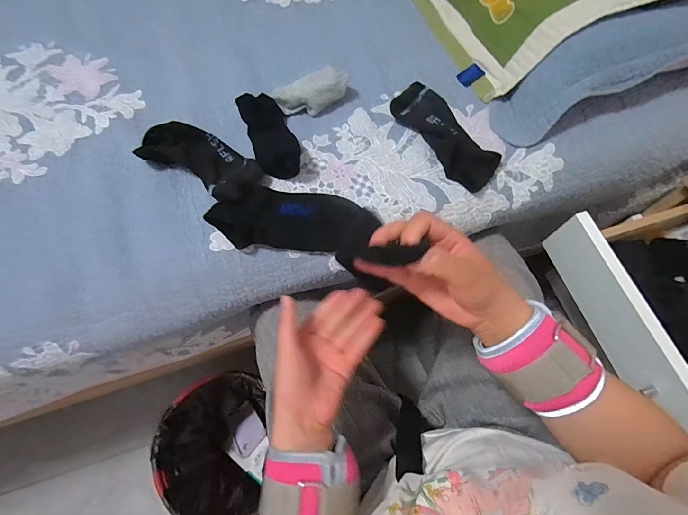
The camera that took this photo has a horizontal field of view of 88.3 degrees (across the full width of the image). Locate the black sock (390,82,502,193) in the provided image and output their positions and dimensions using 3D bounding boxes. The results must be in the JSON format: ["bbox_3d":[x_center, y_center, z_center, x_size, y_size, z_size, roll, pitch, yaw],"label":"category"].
[{"bbox_3d":[0.144,-0.176,0.507,0.070,0.028,0.180,-34,73,-11],"label":"black sock"}]

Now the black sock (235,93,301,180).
[{"bbox_3d":[-0.106,-0.177,0.511,0.060,0.031,0.136,-20,71,-6],"label":"black sock"}]

